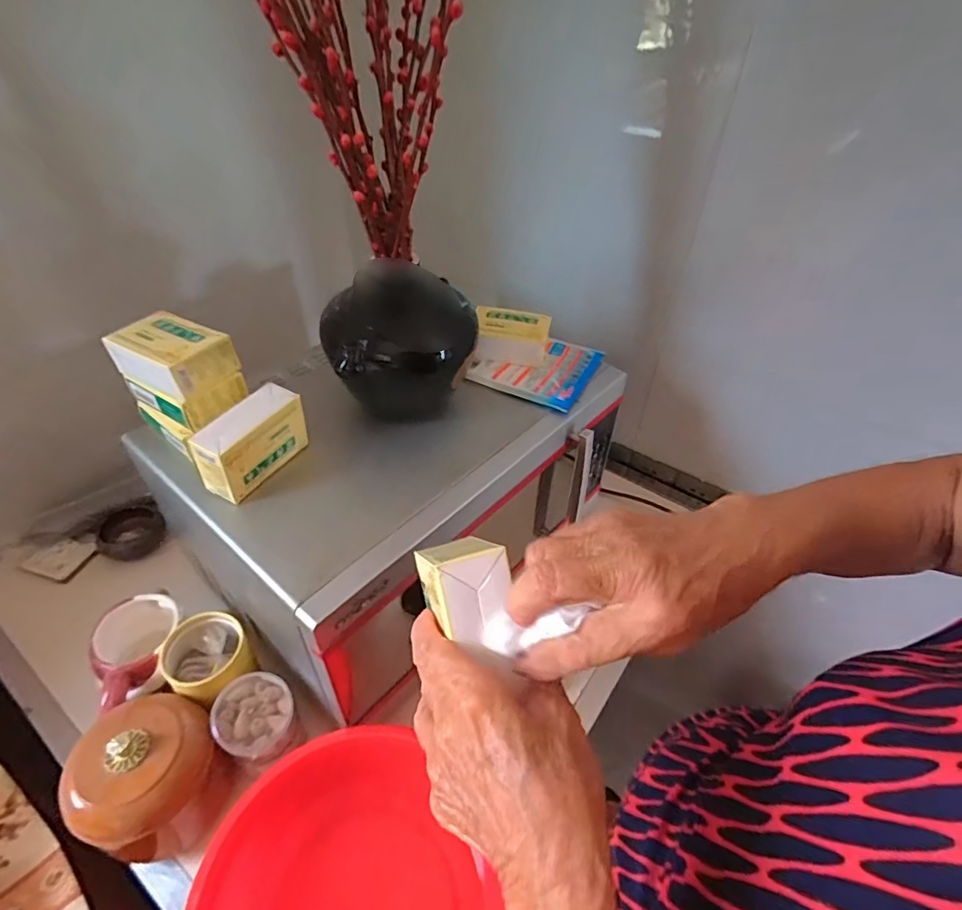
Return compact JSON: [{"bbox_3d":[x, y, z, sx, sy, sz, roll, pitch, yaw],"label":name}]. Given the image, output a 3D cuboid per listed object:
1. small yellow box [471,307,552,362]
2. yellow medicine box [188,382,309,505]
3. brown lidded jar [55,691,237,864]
[{"bbox_3d":[0.039,-0.157,0.708,0.102,0.046,0.072,5,43,3],"label":"small yellow box"},{"bbox_3d":[-0.219,-0.013,0.518,0.033,0.071,0.104,22,46,21],"label":"yellow medicine box"},{"bbox_3d":[-0.321,0.311,0.526,0.111,0.123,0.125,24,47,23],"label":"brown lidded jar"}]

